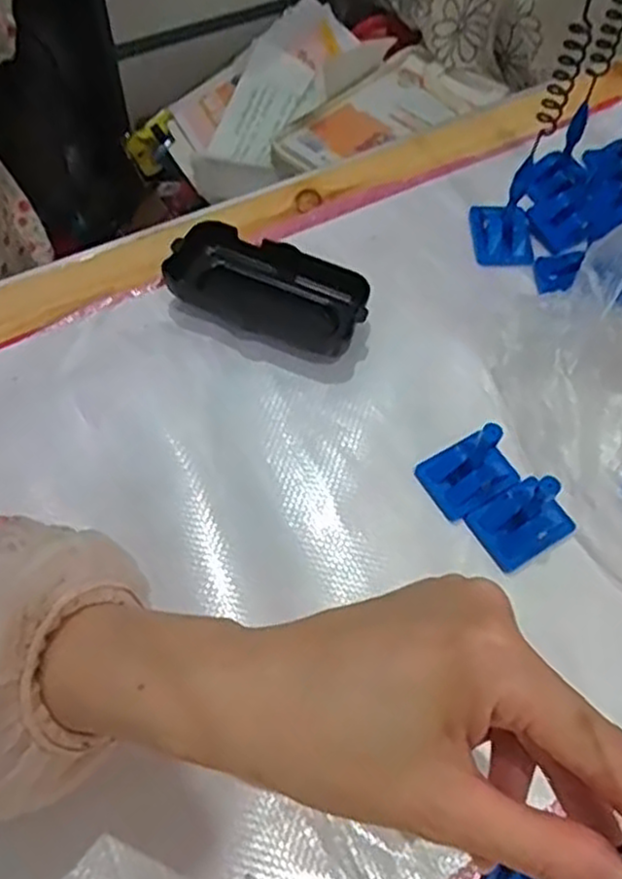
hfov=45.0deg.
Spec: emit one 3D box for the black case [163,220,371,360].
[{"bbox_3d":[-0.023,-0.083,0.420,0.109,0.025,0.047,24,63,11],"label":"black case"}]

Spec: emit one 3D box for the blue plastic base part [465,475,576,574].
[{"bbox_3d":[0.104,0.034,0.354,0.043,0.043,0.032,-28,66,-16],"label":"blue plastic base part"}]

